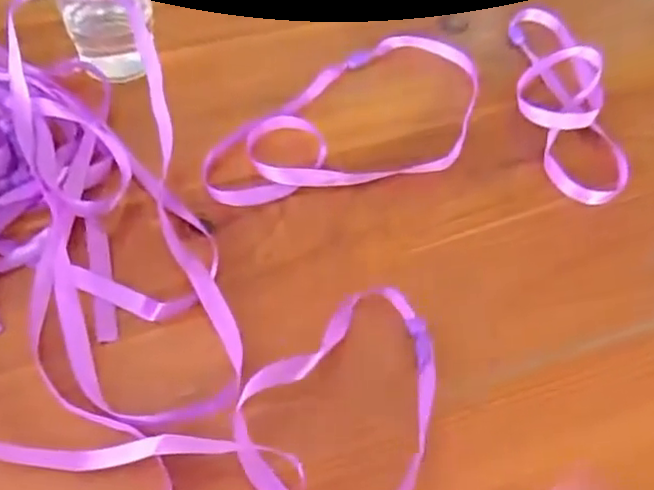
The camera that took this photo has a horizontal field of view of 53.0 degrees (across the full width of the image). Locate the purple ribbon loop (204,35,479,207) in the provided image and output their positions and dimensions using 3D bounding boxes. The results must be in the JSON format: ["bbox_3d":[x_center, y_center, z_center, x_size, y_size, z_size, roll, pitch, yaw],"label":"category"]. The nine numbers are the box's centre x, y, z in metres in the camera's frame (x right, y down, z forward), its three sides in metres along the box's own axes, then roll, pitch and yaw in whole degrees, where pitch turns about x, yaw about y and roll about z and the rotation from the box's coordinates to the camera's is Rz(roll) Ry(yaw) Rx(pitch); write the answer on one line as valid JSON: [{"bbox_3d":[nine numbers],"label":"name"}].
[{"bbox_3d":[0.022,-0.069,0.384,0.102,0.012,0.181,35,58,22],"label":"purple ribbon loop"}]

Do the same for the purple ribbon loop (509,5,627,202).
[{"bbox_3d":[0.146,-0.096,0.407,0.053,0.017,0.165,2,52,-1],"label":"purple ribbon loop"}]

